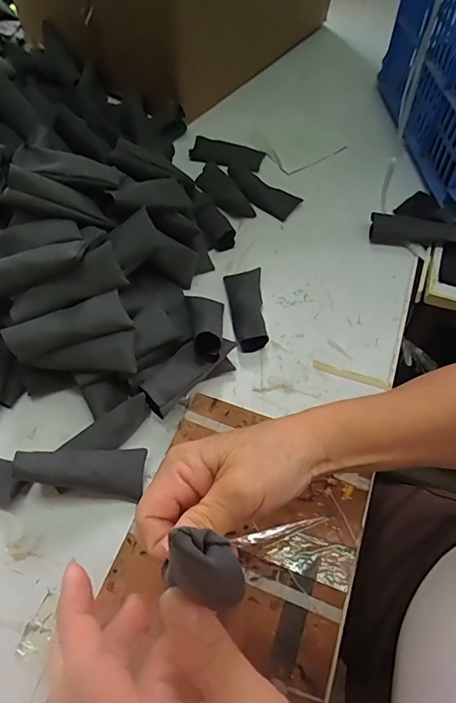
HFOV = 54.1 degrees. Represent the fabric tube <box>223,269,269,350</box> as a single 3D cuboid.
[{"bbox_3d":[0.019,-0.050,0.488,0.040,0.021,0.103,-2,57,-1],"label":"fabric tube"}]

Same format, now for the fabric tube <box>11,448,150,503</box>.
[{"bbox_3d":[-0.122,0.098,0.375,0.102,0.015,0.042,10,56,-16],"label":"fabric tube"}]

